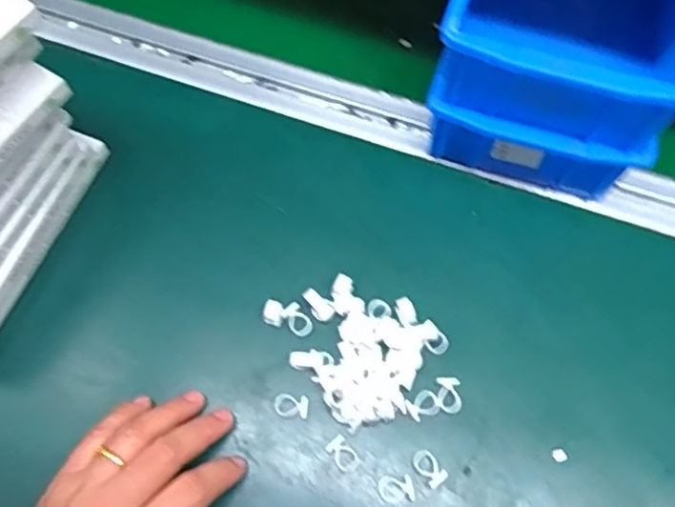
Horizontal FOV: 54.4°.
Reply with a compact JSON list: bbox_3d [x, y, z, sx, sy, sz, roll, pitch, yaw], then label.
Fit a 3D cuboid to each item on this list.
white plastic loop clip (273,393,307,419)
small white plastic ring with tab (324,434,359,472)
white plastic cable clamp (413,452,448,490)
[{"bbox_3d":[-0.026,0.087,0.375,0.020,0.004,0.013,6,67,1],"label":"white plastic loop clip"},{"bbox_3d":[0.003,0.112,0.366,0.012,0.004,0.020,-38,73,-16],"label":"small white plastic ring with tab"},{"bbox_3d":[0.050,0.118,0.361,0.012,0.004,0.019,-37,73,-15],"label":"white plastic cable clamp"}]

